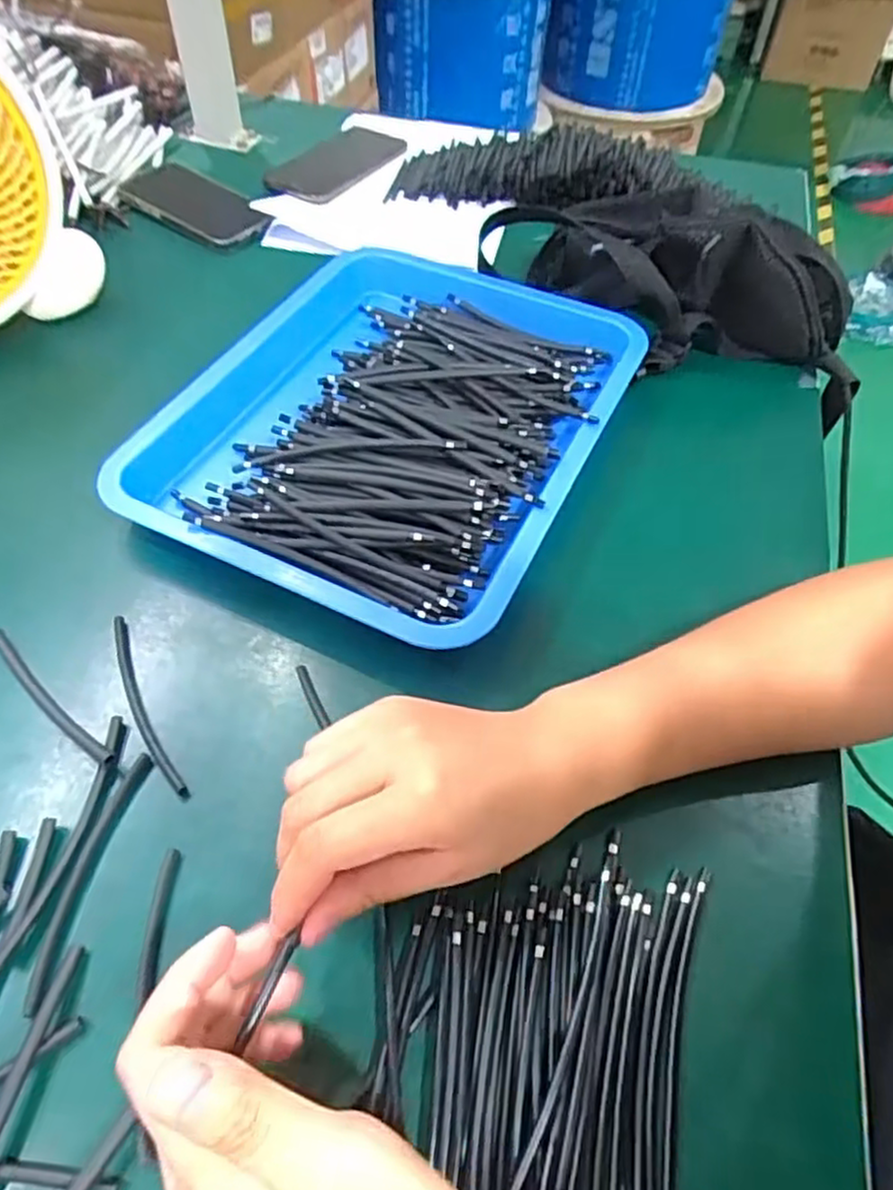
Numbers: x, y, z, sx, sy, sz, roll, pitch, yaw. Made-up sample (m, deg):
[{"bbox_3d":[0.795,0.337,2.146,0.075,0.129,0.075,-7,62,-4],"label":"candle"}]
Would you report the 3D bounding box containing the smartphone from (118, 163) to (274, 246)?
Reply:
[{"bbox_3d":[-0.235,-0.367,0.663,0.157,0.015,0.075,33,63,16],"label":"smartphone"}]

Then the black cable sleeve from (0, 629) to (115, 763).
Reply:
[{"bbox_3d":[-0.211,0.054,0.373,0.115,0.008,0.013,36,62,23],"label":"black cable sleeve"}]

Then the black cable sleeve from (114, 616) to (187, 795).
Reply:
[{"bbox_3d":[-0.162,0.057,0.376,0.012,0.004,0.118,-26,59,-17],"label":"black cable sleeve"}]

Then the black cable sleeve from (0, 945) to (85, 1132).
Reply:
[{"bbox_3d":[-0.169,0.196,0.271,0.009,0.009,0.113,7,55,5],"label":"black cable sleeve"}]

